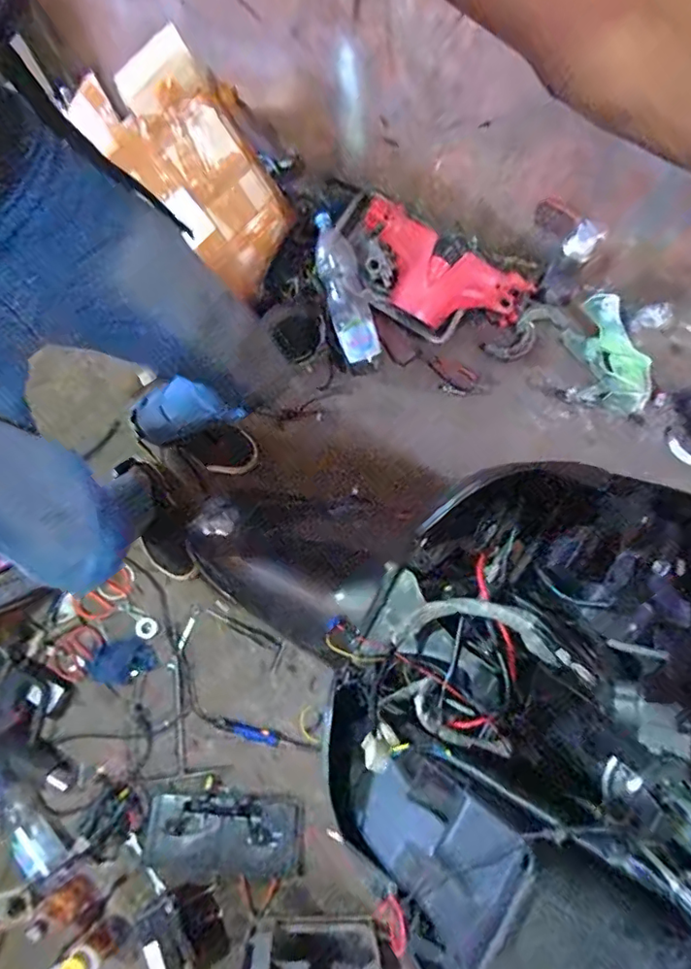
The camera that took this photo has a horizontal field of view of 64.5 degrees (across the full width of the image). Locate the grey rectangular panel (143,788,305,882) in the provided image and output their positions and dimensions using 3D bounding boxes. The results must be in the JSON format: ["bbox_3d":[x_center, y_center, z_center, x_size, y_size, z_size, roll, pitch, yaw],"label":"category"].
[{"bbox_3d":[-0.231,0.674,1.056,0.298,0.020,0.138,5,71,0],"label":"grey rectangular panel"}]

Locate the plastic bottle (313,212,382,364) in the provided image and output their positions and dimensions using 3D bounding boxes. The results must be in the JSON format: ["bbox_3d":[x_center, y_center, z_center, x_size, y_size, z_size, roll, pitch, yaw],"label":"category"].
[{"bbox_3d":[-0.001,-0.437,1.245,0.100,0.096,0.311,-18,98,-8],"label":"plastic bottle"}]

